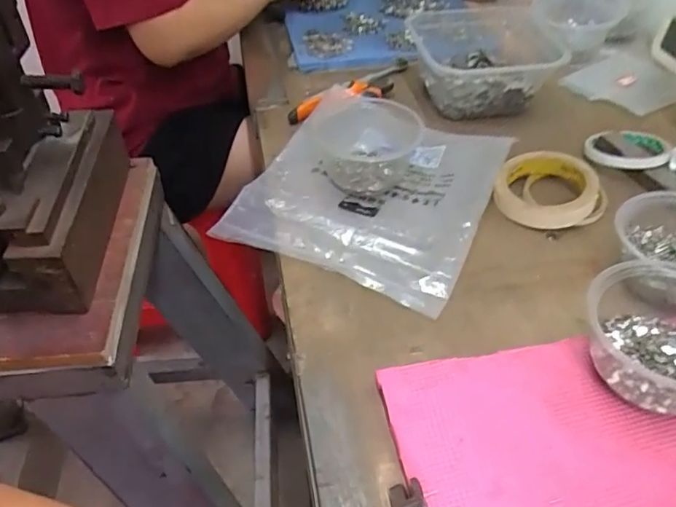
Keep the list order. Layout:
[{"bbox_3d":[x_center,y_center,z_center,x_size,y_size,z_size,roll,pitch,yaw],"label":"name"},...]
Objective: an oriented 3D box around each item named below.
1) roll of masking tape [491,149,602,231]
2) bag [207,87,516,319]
[{"bbox_3d":[0.217,-0.070,0.570,0.094,0.031,0.097,-1,44,1],"label":"roll of masking tape"},{"bbox_3d":[0.036,-0.083,0.583,0.240,0.037,0.267,19,48,20],"label":"bag"}]

